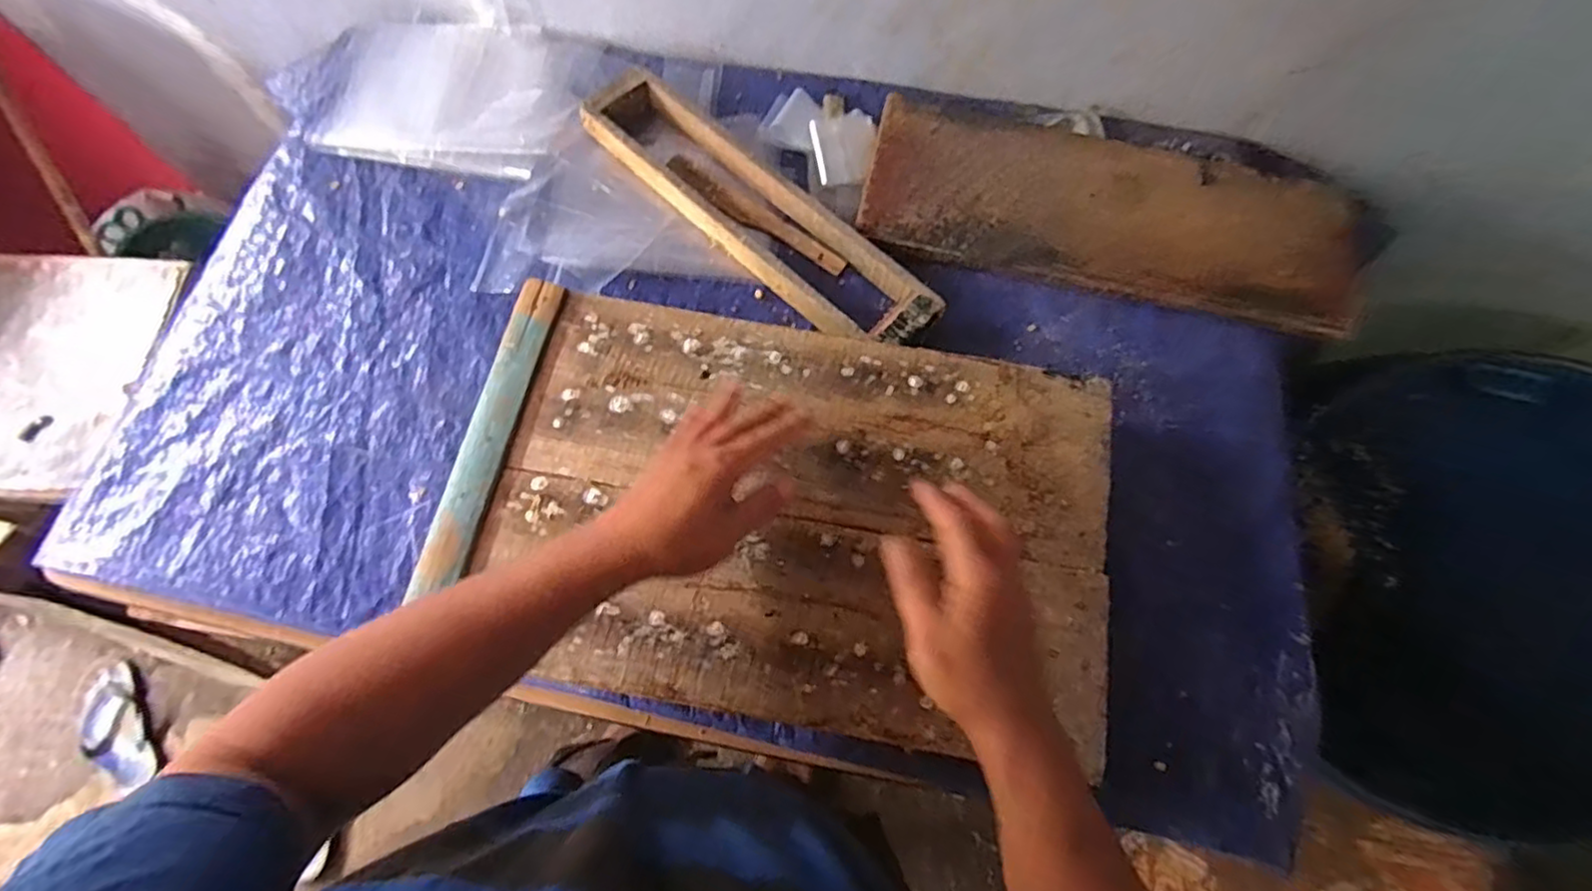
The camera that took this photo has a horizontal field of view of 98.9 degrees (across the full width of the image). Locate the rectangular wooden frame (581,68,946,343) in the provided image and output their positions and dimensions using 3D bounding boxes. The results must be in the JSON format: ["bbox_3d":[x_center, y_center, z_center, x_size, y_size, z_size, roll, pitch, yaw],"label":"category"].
[{"bbox_3d":[-0.043,-0.236,0.685,0.430,0.035,0.095,43,74,14],"label":"rectangular wooden frame"}]

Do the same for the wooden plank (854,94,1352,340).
[{"bbox_3d":[0.320,-0.242,0.698,0.489,0.033,0.192,13,70,4],"label":"wooden plank"}]

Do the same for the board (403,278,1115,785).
[{"bbox_3d":[-0.012,0.043,0.524,0.499,0.014,0.309,9,70,2],"label":"board"}]

